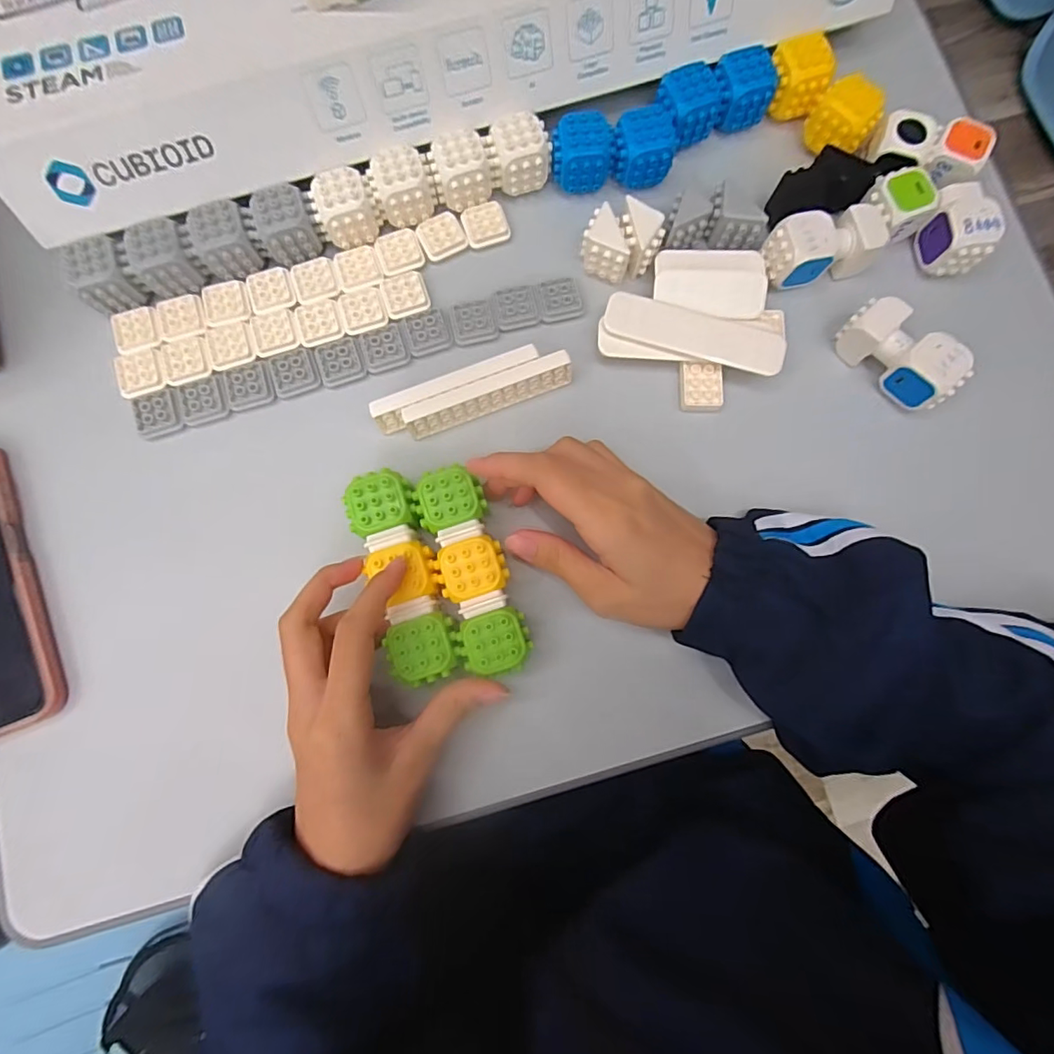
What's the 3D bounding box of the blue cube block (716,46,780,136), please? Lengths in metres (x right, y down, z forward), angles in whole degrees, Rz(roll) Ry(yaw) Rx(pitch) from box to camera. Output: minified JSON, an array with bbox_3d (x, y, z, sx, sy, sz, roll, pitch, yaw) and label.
[{"bbox_3d":[0.138,-0.280,0.338,0.038,0.030,0.034,-4,81,-1],"label":"blue cube block"}]

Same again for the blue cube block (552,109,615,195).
[{"bbox_3d":[0.034,-0.233,0.331,0.036,0.037,0.030,-4,81,-2],"label":"blue cube block"}]

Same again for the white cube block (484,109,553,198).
[{"bbox_3d":[-0.006,-0.231,0.326,0.038,0.030,0.030,-11,81,-3],"label":"white cube block"}]

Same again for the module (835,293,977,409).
[{"bbox_3d":[0.220,-0.103,0.308,0.068,0.034,0.028,44,83,6],"label":"module"}]

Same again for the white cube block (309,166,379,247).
[{"bbox_3d":[-0.111,-0.193,0.319,0.034,0.032,0.028,-25,82,-5],"label":"white cube block"}]

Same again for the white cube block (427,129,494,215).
[{"bbox_3d":[-0.042,-0.220,0.324,0.035,0.029,0.029,-17,81,-4],"label":"white cube block"}]

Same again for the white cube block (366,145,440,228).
[{"bbox_3d":[-0.075,-0.208,0.322,0.042,0.030,0.028,-16,81,-3],"label":"white cube block"}]

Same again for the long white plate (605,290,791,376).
[{"bbox_3d":[0.098,-0.114,0.307,0.105,0.004,0.029,14,88,3],"label":"long white plate"}]

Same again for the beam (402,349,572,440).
[{"bbox_3d":[-0.022,-0.078,0.311,0.101,0.020,0.013,-21,82,-4],"label":"beam"}]

